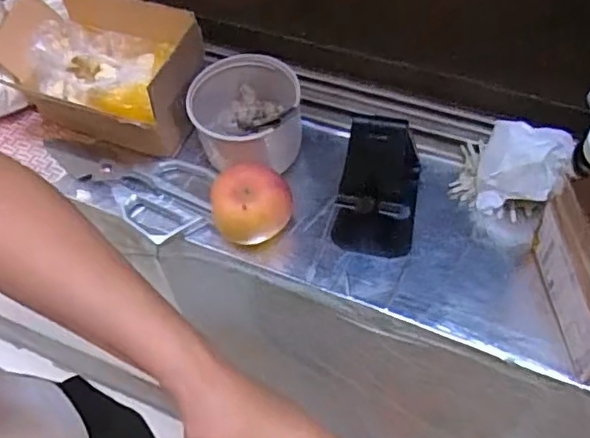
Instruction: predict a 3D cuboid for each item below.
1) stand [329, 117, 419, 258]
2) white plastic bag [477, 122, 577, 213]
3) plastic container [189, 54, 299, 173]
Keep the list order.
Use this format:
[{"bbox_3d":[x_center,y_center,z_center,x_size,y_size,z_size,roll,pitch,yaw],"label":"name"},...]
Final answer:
[{"bbox_3d":[0.072,-0.025,0.544,0.074,0.128,0.059,6,56,10],"label":"stand"},{"bbox_3d":[0.210,-0.051,0.563,0.070,0.067,0.073,13,58,14],"label":"white plastic bag"},{"bbox_3d":[-0.050,-0.096,0.619,0.098,0.097,0.094,-3,55,4],"label":"plastic container"}]

